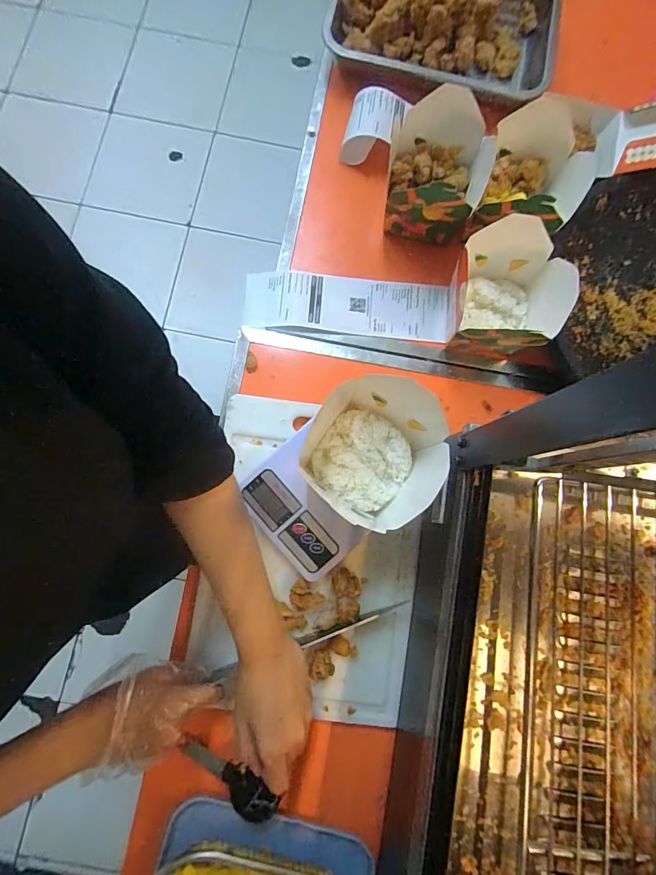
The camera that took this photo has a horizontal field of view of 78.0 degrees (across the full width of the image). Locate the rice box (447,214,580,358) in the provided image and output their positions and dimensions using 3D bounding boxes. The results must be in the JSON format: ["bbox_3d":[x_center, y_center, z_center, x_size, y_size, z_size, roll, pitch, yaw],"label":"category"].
[{"bbox_3d":[0.203,-0.160,0.479,0.116,0.113,0.121,16,81,0],"label":"rice box"}]

